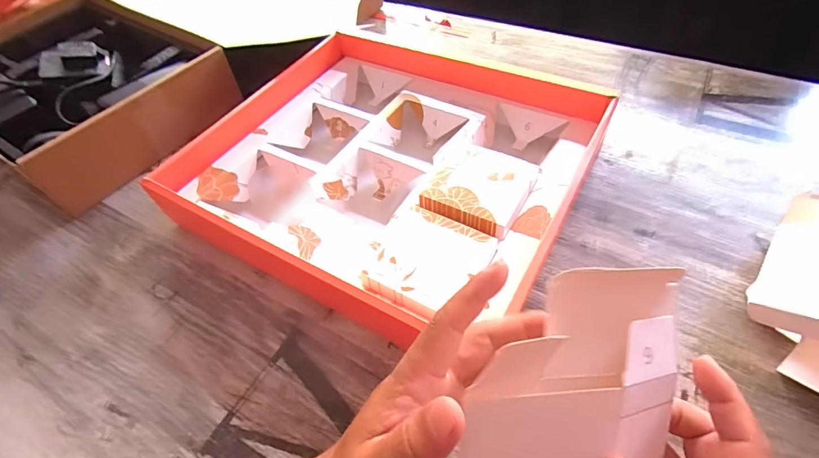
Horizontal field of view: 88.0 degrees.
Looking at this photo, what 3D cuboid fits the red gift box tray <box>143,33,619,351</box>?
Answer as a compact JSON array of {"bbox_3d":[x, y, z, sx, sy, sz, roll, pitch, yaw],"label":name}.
[{"bbox_3d":[-0.024,-0.069,0.456,0.368,0.068,0.312,24,58,22],"label":"red gift box tray"}]

